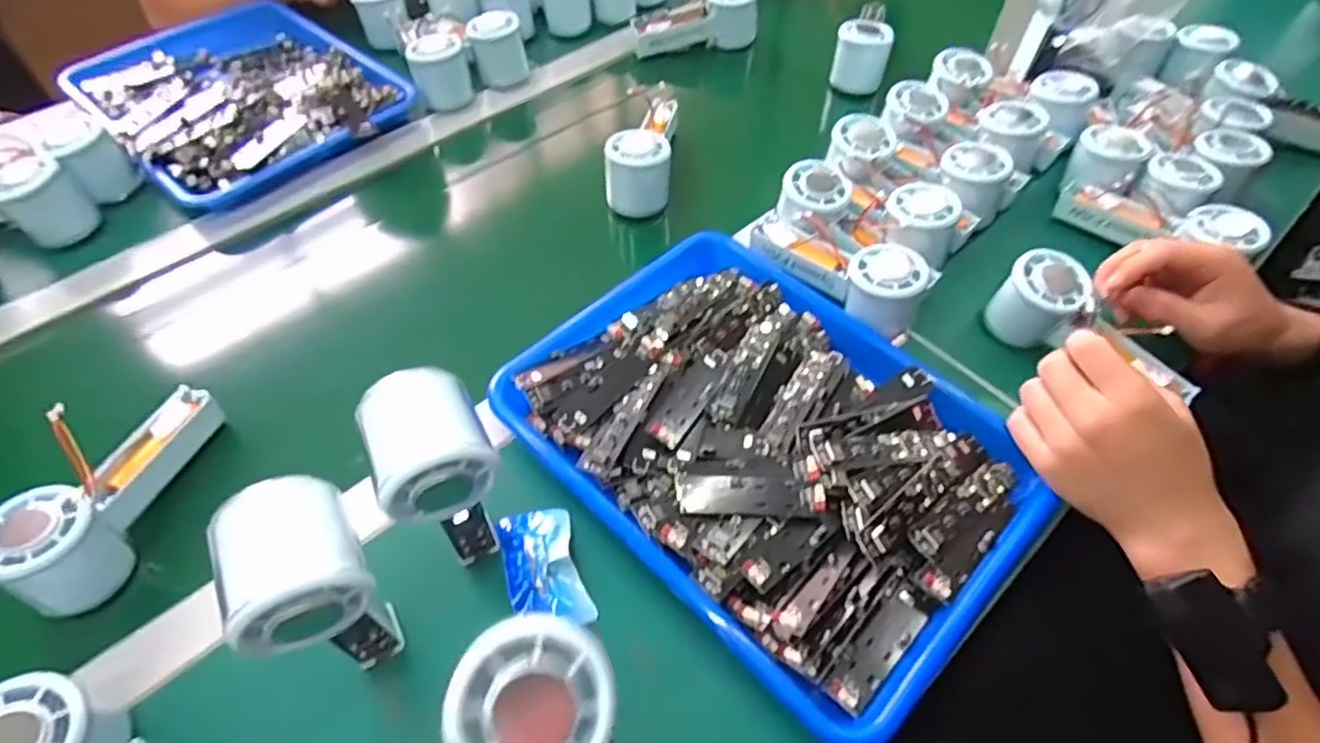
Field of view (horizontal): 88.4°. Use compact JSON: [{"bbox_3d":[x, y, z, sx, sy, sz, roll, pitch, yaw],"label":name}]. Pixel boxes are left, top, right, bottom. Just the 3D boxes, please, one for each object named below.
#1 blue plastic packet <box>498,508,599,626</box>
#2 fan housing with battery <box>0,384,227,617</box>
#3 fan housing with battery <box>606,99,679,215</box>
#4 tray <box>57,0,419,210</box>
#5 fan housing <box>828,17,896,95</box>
[{"bbox_3d":[-0.073,0.122,0.428,0.046,0.014,0.082,-16,55,-11],"label":"blue plastic packet"},{"bbox_3d":[-0.354,0.073,0.434,0.047,0.077,0.156,7,41,6],"label":"fan housing with battery"},{"bbox_3d":[-0.015,-0.211,0.644,0.058,0.063,0.115,4,54,4],"label":"fan housing with battery"},{"bbox_3d":[-0.442,-0.298,0.710,0.334,0.044,0.249,37,62,24],"label":"tray"},{"bbox_3d":[0.221,-0.345,0.745,0.058,0.062,0.044,18,55,13],"label":"fan housing"}]

